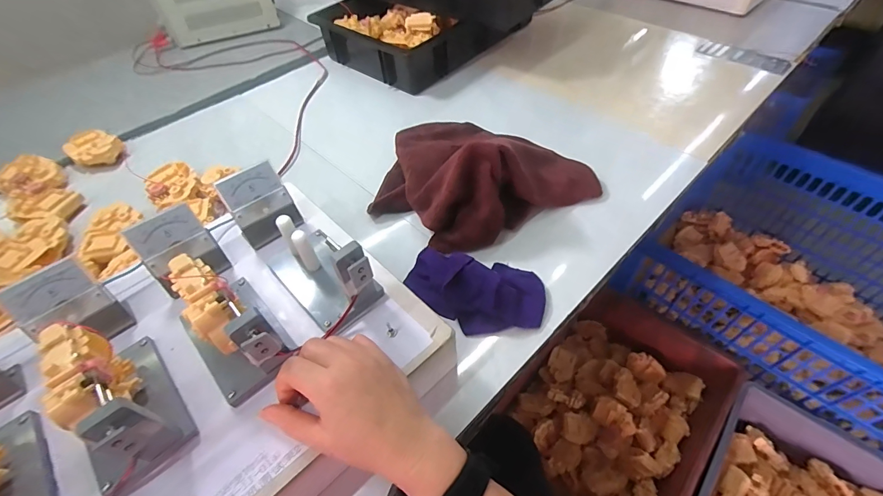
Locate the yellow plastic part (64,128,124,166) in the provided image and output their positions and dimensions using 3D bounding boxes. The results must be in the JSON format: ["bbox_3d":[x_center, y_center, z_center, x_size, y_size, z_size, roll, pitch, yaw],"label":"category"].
[{"bbox_3d":[-0.581,-0.166,0.668,0.059,0.049,0.074,33,60,27],"label":"yellow plastic part"}]

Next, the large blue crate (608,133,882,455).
[{"bbox_3d":[0.990,0.122,1.041,0.796,0.356,0.638,35,61,28],"label":"large blue crate"}]

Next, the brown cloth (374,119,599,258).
[{"bbox_3d":[0.042,-0.132,0.559,0.300,0.110,0.236,-24,53,-15],"label":"brown cloth"}]

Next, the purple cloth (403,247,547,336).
[{"bbox_3d":[0.039,0.044,0.459,0.161,0.052,0.094,-2,51,2],"label":"purple cloth"}]

